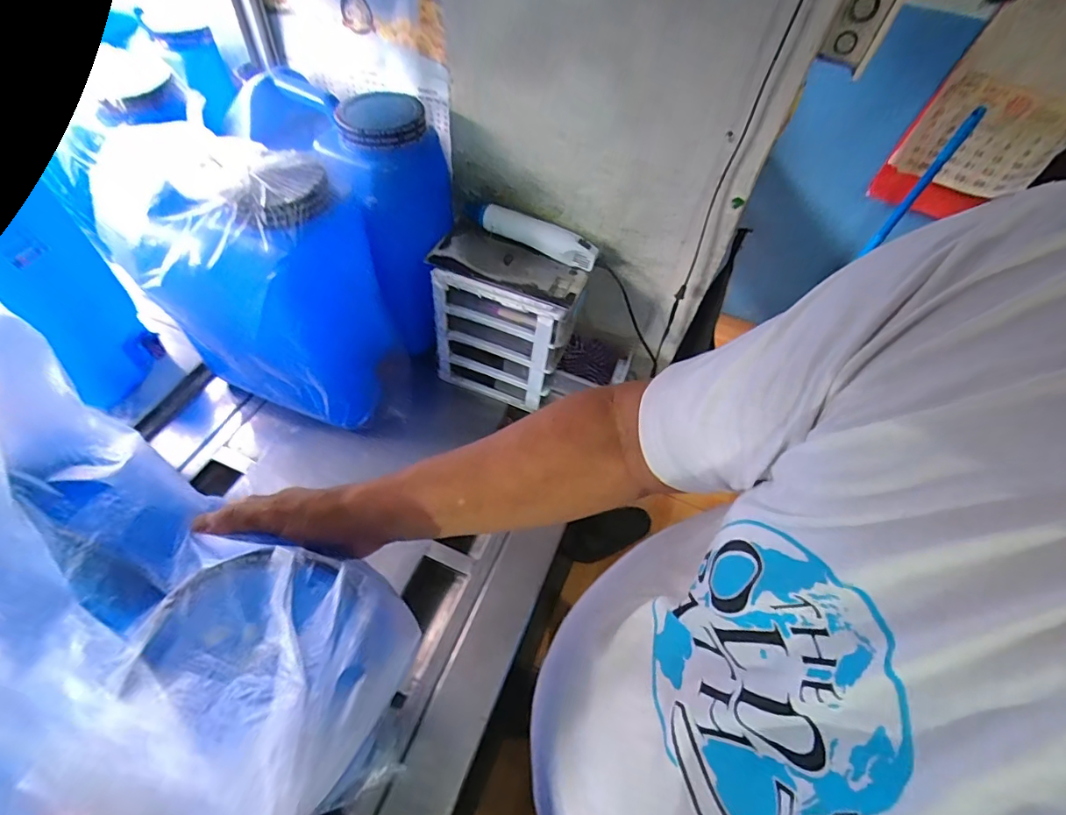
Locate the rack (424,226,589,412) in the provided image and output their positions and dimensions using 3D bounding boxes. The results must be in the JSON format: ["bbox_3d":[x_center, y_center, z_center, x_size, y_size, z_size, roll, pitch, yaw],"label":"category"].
[{"bbox_3d":[-0.048,-0.139,0.848,0.229,0.252,0.118,17,56,7],"label":"rack"}]

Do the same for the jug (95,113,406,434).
[{"bbox_3d":[-0.359,-0.146,0.699,0.285,0.387,0.181,1,55,-4],"label":"jug"}]

